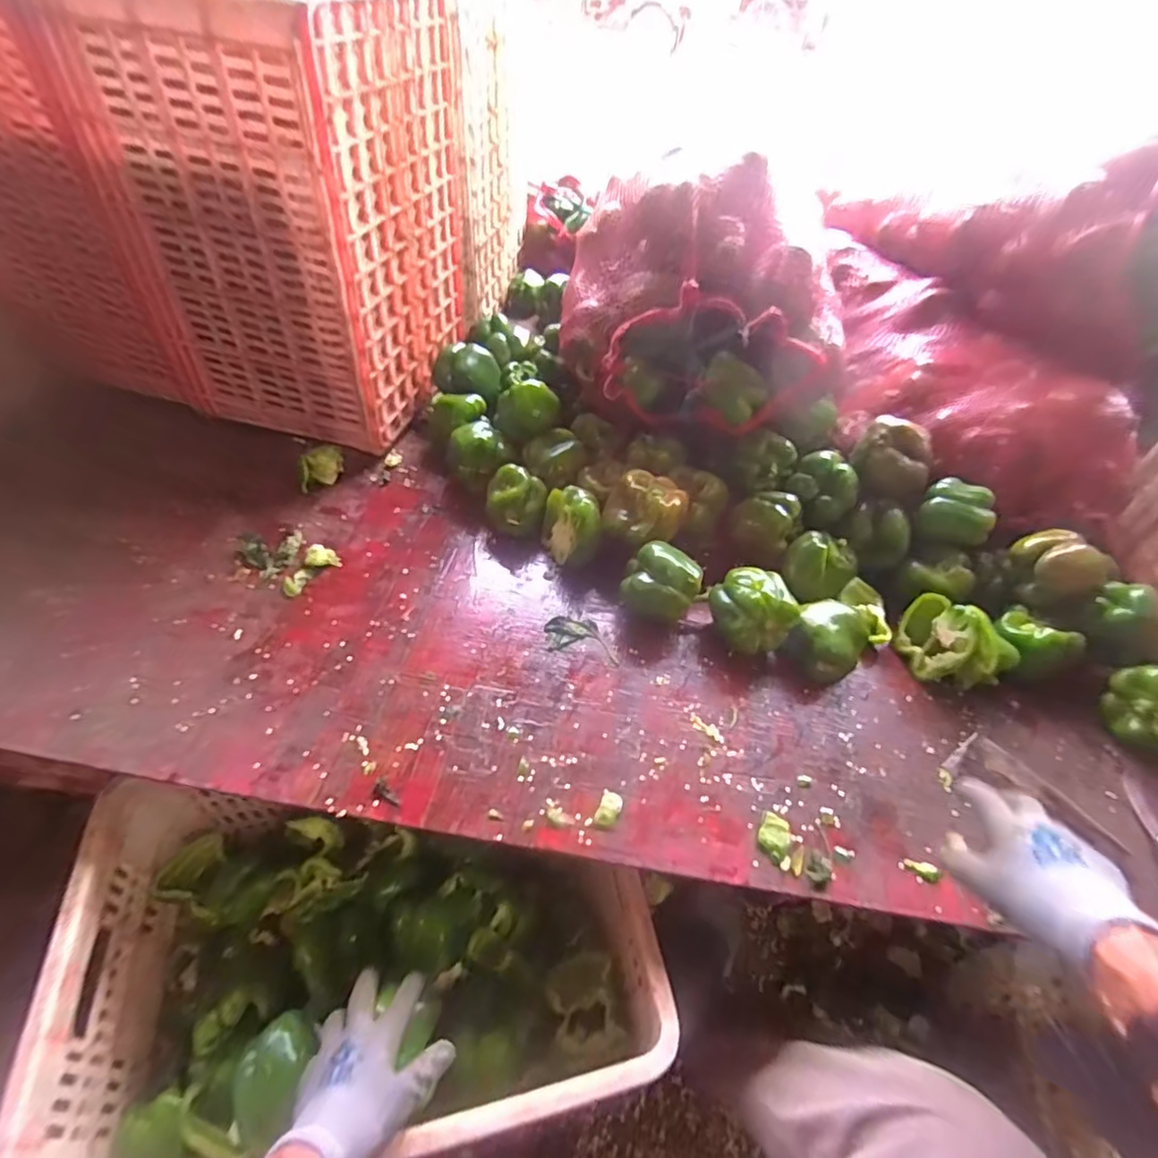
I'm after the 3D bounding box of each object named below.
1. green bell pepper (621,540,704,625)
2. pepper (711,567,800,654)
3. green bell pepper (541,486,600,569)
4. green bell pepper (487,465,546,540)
[{"bbox_3d":[0.091,0.014,0.673,0.085,0.078,0.080,7,47,-1],"label":"green bell pepper"},{"bbox_3d":[0.186,0.037,0.661,0.072,0.078,0.074,4,48,-4],"label":"pepper"},{"bbox_3d":[-0.011,-0.060,0.747,0.069,0.083,0.083,5,47,-2],"label":"green bell pepper"},{"bbox_3d":[-0.079,-0.091,0.757,0.073,0.075,0.075,2,48,-6],"label":"green bell pepper"}]

